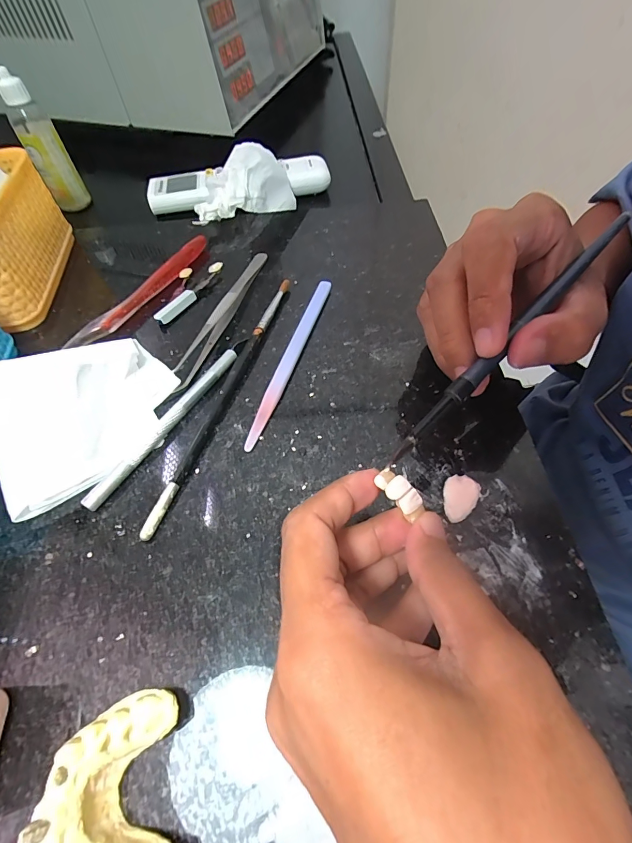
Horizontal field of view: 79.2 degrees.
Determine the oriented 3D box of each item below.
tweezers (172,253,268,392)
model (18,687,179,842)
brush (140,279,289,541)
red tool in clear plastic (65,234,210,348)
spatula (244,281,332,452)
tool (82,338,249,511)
[{"bbox_3d":[-0.062,-0.077,0.256,0.012,0.013,0.136,12,57,11],"label":"tweezers"},{"bbox_3d":[-0.063,0.121,0.121,0.037,0.026,0.054,-13,55,-6],"label":"model"},{"bbox_3d":[-0.050,-0.022,0.224,0.005,0.009,0.188,14,57,12],"label":"brush"},{"bbox_3d":[-0.119,-0.094,0.272,0.014,0.015,0.131,25,60,19],"label":"red tool in clear plastic"},{"bbox_3d":[-0.015,-0.041,0.237,0.010,0.007,0.137,13,57,12],"label":"spatula"},{"bbox_3d":[-0.079,-0.005,0.213,0.007,0.007,0.124,26,60,19],"label":"tool"}]

